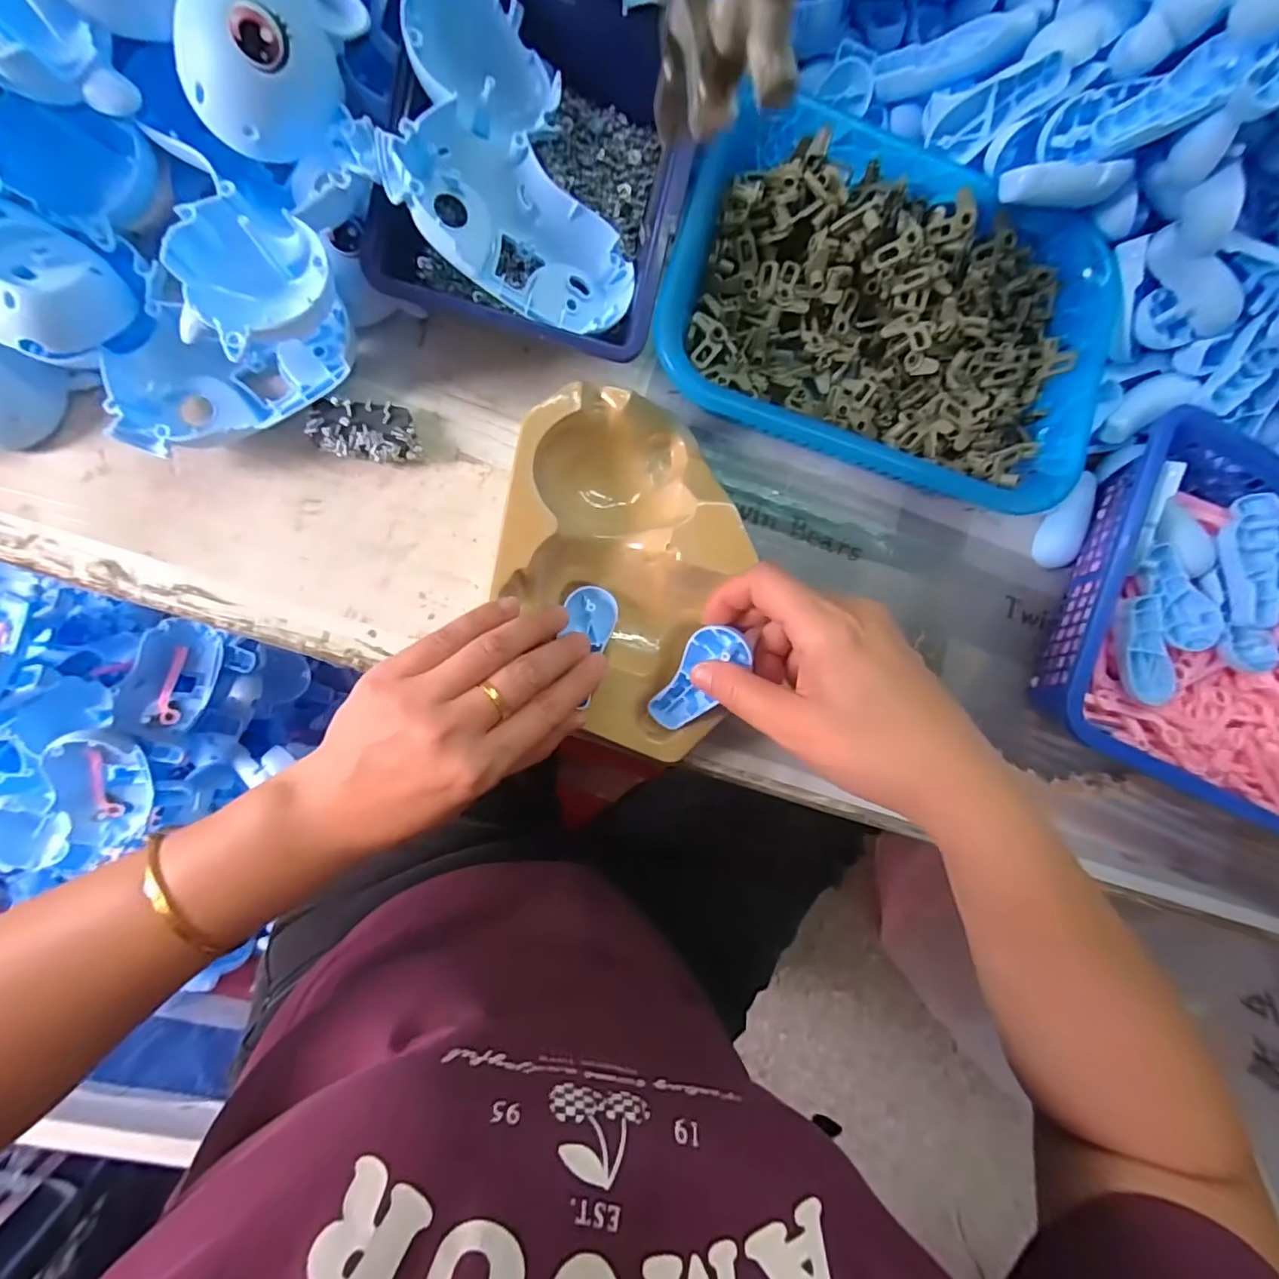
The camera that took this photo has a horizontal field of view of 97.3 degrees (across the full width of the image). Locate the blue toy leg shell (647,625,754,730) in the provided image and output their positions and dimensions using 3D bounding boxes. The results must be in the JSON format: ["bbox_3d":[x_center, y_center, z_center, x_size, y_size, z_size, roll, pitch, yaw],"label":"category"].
[{"bbox_3d":[0.030,0.022,0.292,0.030,0.022,0.068,30,123,-6],"label":"blue toy leg shell"}]

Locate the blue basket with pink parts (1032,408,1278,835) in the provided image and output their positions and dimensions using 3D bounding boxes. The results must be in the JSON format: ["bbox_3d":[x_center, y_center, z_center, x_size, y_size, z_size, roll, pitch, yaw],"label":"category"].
[{"bbox_3d":[0.404,0.008,0.365,0.294,0.063,0.215,24,85,-7],"label":"blue basket with pink parts"}]

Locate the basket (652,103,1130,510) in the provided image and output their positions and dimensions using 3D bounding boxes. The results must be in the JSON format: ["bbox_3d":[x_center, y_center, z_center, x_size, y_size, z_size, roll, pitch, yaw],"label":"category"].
[{"bbox_3d":[0.152,-0.197,0.337,0.267,0.054,0.197,17,86,-8],"label":"basket"}]

